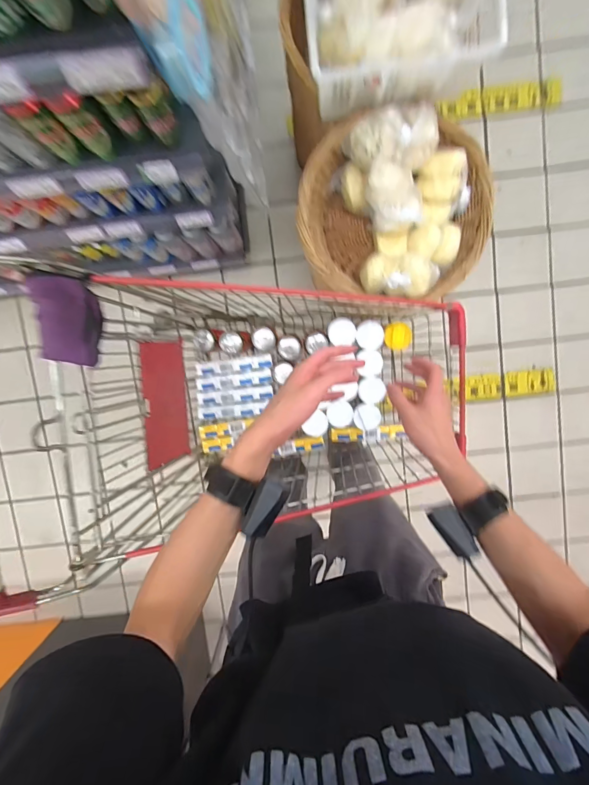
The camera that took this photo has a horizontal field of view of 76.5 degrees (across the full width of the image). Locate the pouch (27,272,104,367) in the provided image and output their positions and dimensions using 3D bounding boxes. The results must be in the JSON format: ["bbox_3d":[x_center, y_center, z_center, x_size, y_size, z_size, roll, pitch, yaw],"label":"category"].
[{"bbox_3d":[-0.337,-0.105,0.560,0.051,0.085,0.124,-2,97,2],"label":"pouch"}]

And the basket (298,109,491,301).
[{"bbox_3d":[0.227,-0.412,0.866,0.414,0.176,0.359,5,97,1],"label":"basket"}]

